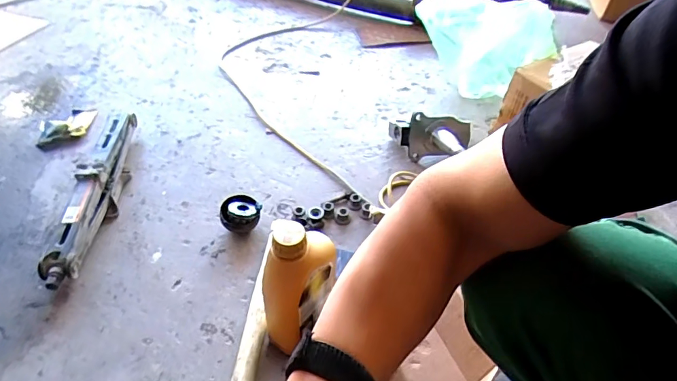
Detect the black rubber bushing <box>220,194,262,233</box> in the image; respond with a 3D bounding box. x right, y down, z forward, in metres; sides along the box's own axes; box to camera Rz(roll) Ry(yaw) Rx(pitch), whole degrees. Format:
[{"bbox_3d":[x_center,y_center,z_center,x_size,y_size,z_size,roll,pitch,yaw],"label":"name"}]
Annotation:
[{"bbox_3d":[-0.177,0.048,0.810,0.070,0.050,0.071,2,46,-2],"label":"black rubber bushing"}]

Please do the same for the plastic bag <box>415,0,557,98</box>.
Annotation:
[{"bbox_3d":[0.344,-0.331,1.069,0.314,0.286,0.185,11,46,7],"label":"plastic bag"}]

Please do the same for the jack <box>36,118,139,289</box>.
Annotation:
[{"bbox_3d":[-0.452,-0.002,0.830,0.073,0.067,0.407,0,46,-4],"label":"jack"}]

